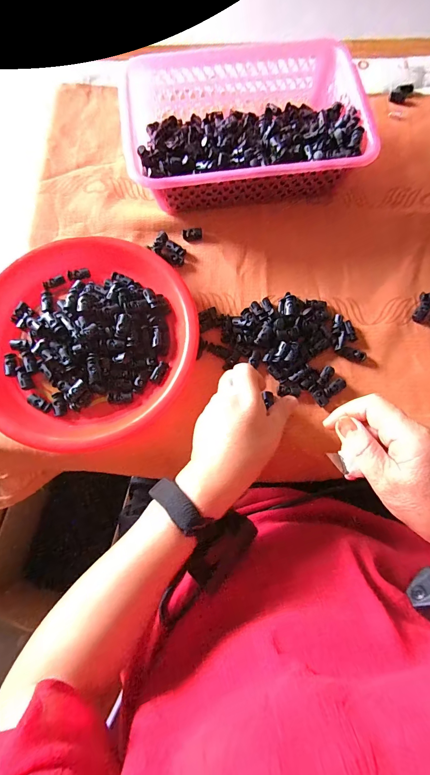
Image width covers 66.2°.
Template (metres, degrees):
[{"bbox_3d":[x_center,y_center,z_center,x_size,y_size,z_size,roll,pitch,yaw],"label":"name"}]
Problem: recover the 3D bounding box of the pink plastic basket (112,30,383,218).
[{"bbox_3d":[0.037,-0.350,0.450,0.301,0.072,0.202,-7,76,-3],"label":"pink plastic basket"}]

